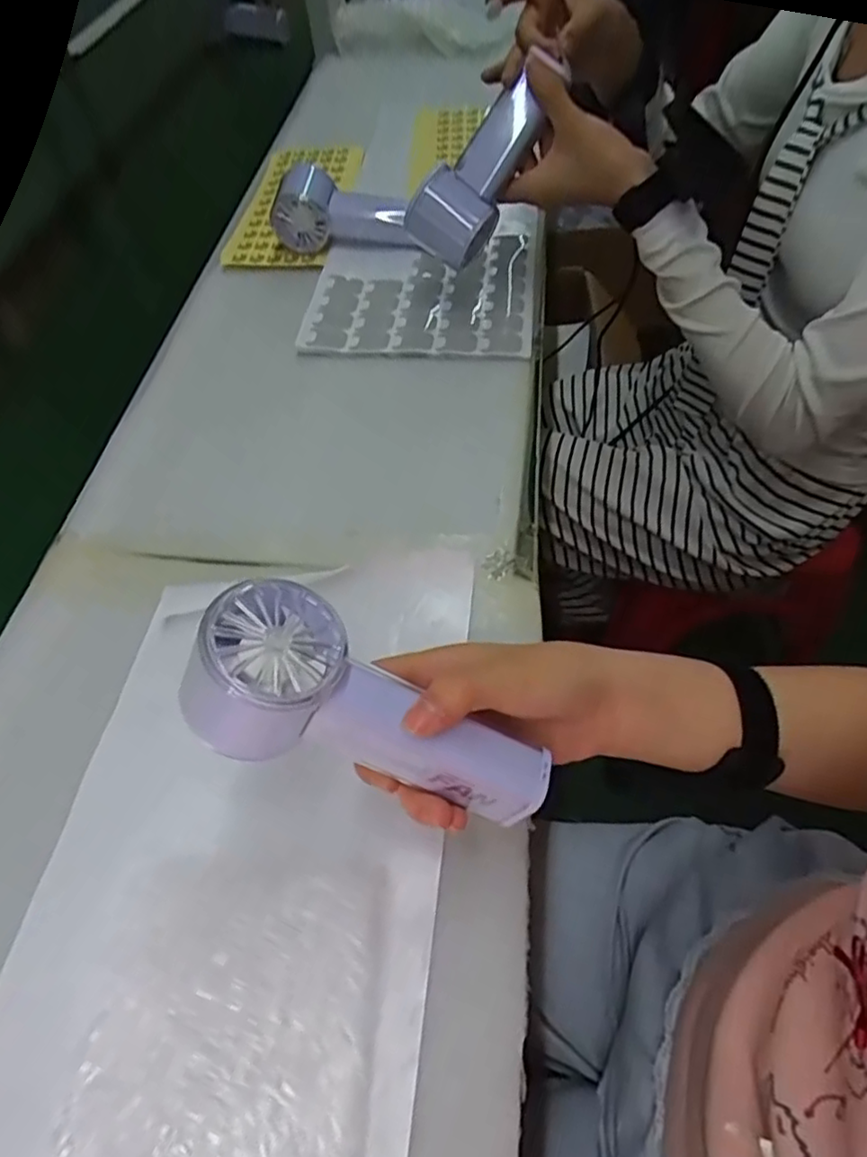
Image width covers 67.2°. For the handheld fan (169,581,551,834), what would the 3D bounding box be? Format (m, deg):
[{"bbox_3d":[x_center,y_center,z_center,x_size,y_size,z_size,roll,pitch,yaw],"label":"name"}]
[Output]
[{"bbox_3d":[-0.028,0.060,0.273,0.149,0.052,0.060,29,56,-11],"label":"handheld fan"}]

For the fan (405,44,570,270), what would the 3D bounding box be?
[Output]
[{"bbox_3d":[0.037,-0.319,0.516,0.131,0.053,0.056,-53,56,19],"label":"fan"}]

